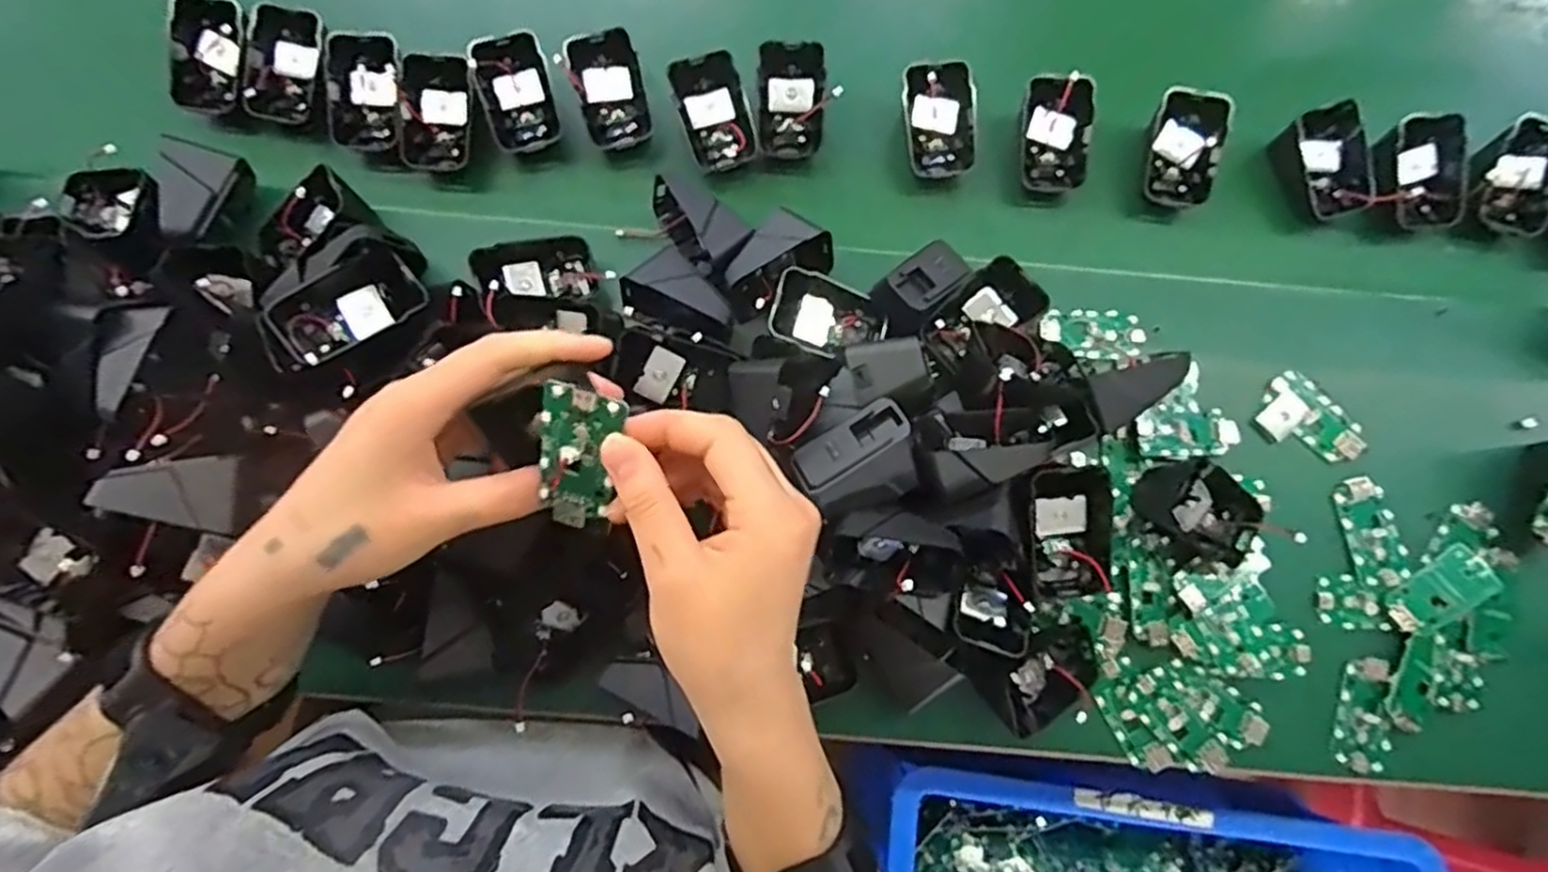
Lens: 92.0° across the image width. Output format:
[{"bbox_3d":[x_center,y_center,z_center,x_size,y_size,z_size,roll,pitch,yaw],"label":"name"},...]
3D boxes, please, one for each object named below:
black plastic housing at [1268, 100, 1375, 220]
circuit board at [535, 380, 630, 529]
[{"bbox_3d":[0.361,-0.175,0.487,0.040,0.043,0.065,-20,79,-4],"label":"black plastic housing"},{"bbox_3d":[-0.077,0.009,0.291,0.032,0.007,0.064,17,123,3],"label":"circuit board"}]

